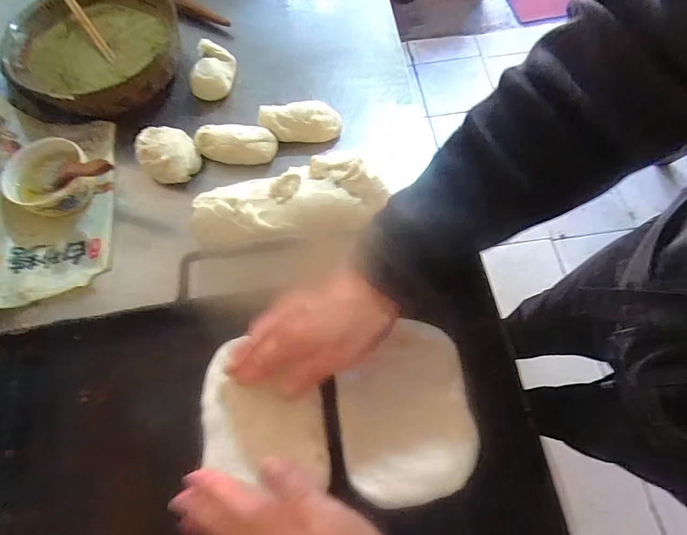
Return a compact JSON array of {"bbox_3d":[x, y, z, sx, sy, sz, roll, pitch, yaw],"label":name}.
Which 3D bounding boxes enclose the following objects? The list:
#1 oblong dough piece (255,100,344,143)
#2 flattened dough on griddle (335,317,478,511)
[{"bbox_3d":[-0.060,-0.203,0.555,0.110,0.032,0.043,-4,67,1],"label":"oblong dough piece"},{"bbox_3d":[0.054,0.126,0.359,0.115,0.011,0.148,-6,67,0],"label":"flattened dough on griddle"}]

